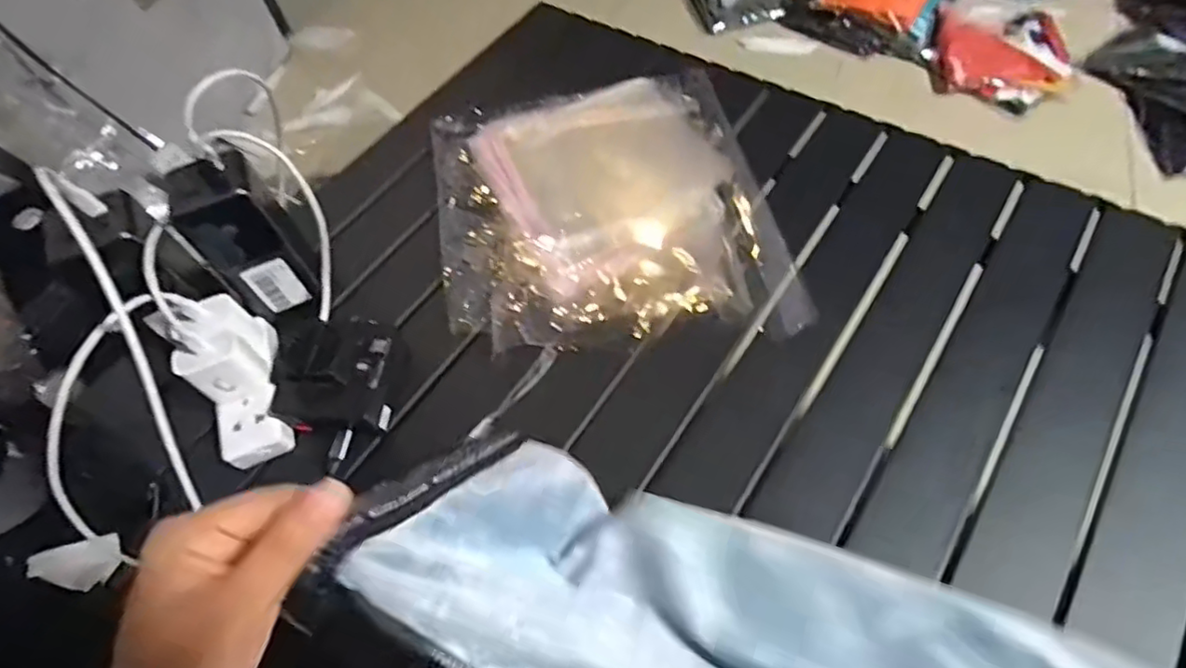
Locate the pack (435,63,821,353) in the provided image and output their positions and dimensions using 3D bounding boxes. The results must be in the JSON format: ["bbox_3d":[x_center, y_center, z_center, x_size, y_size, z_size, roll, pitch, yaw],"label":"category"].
[{"bbox_3d":[0.005,-0.109,0.536,0.263,0.023,0.290,-13,58,-4],"label":"pack"}]

